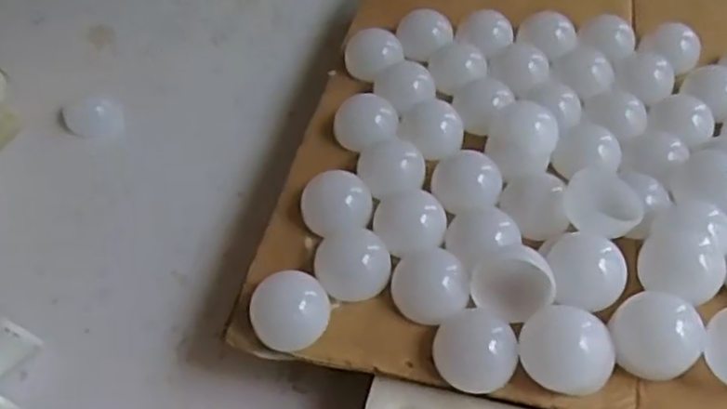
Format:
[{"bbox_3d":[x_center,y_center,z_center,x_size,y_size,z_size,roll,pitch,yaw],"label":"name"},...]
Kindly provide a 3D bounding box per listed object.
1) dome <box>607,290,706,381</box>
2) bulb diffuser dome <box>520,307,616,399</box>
[{"bbox_3d":[0.230,0.105,0.561,0.067,0.049,0.065,0,48,-1],"label":"dome"},{"bbox_3d":[0.157,0.109,0.544,0.069,0.039,0.057,18,50,15],"label":"bulb diffuser dome"}]

